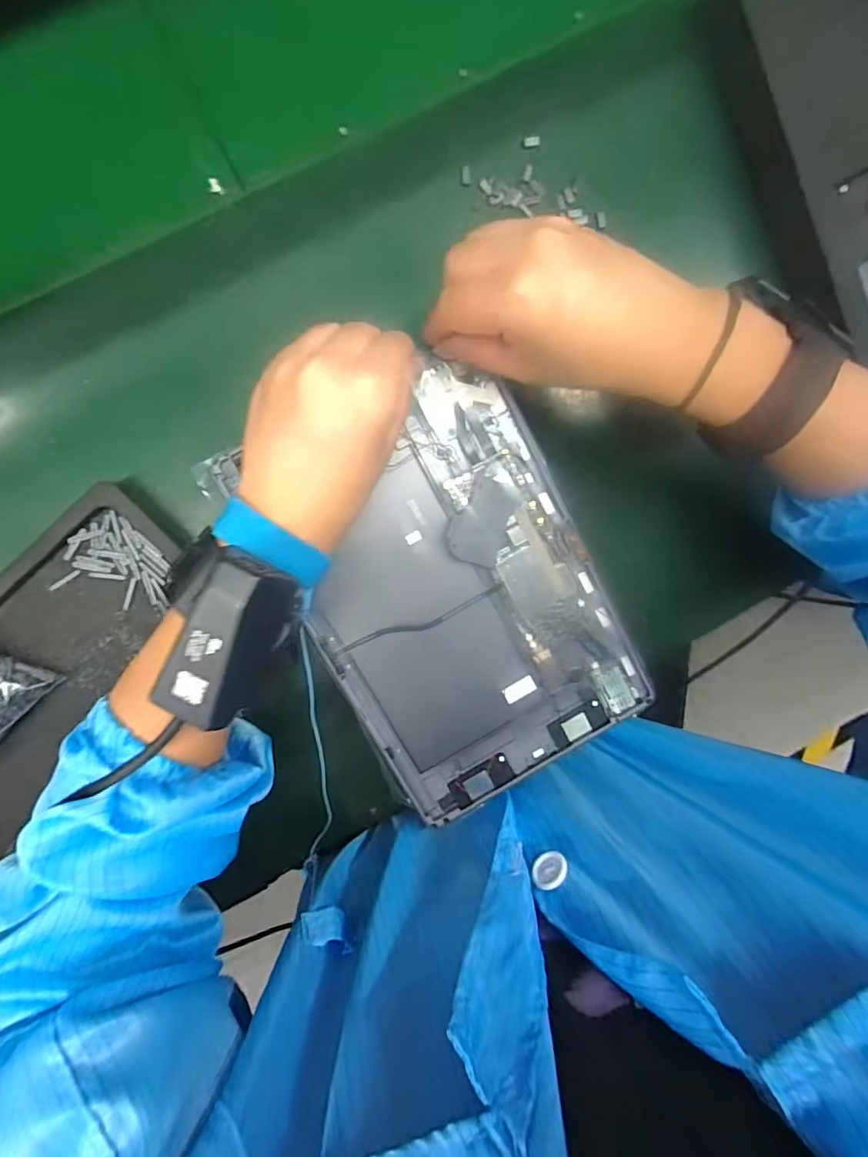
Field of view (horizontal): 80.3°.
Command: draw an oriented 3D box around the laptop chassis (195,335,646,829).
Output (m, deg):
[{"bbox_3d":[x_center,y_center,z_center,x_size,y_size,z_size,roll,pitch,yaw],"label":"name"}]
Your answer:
[{"bbox_3d":[0.013,0.011,0.308,0.166,0.018,0.247,-29,96,-4],"label":"laptop chassis"}]

